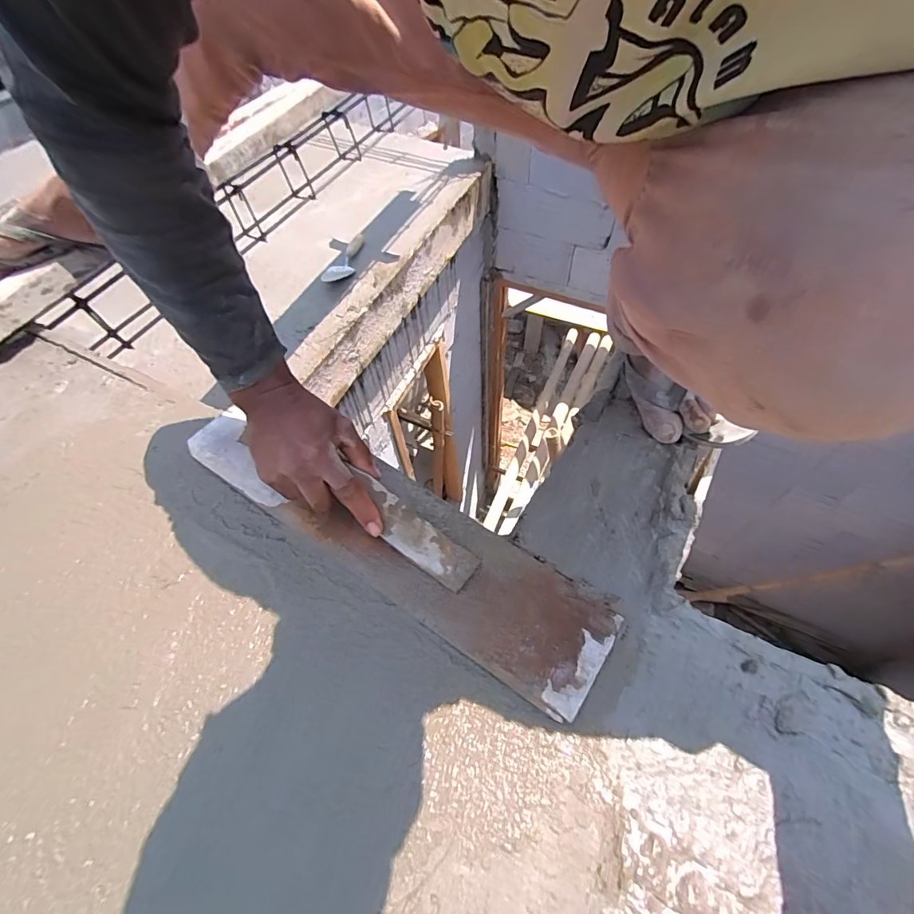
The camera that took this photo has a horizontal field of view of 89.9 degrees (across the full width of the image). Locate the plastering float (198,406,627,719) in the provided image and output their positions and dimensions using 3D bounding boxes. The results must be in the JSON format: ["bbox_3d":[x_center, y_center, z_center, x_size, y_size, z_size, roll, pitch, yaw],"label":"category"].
[{"bbox_3d":[-0.085,0.051,0.438,0.475,0.053,0.123,25,60,18],"label":"plastering float"}]

